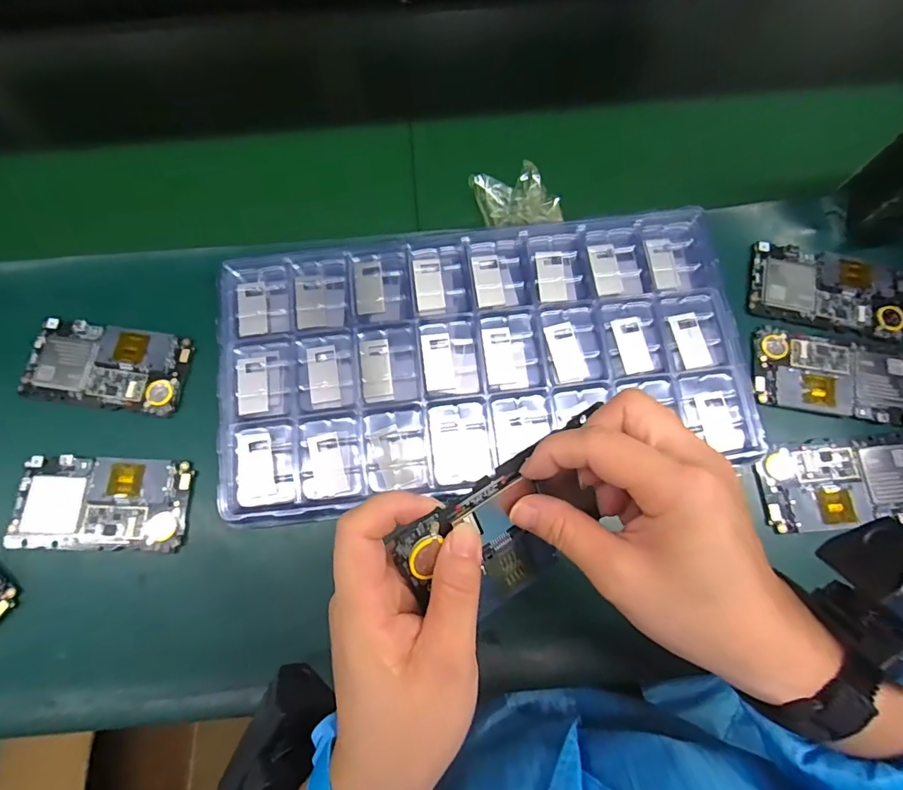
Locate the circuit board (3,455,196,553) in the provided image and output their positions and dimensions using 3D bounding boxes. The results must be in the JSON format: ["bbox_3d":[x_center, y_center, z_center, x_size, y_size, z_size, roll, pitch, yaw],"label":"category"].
[{"bbox_3d":[-0.257,0.079,0.355,0.124,0.005,0.065,1,73,0],"label":"circuit board"}]

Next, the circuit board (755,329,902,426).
[{"bbox_3d":[0.303,-0.015,0.380,0.121,0.008,0.063,10,73,3],"label":"circuit board"}]

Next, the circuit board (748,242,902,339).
[{"bbox_3d":[0.309,-0.088,0.397,0.122,0.013,0.063,13,73,4],"label":"circuit board"}]

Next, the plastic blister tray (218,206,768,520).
[{"bbox_3d":[0.022,-0.032,0.368,0.383,0.023,0.195,-7,73,-2],"label":"plastic blister tray"}]

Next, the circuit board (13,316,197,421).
[{"bbox_3d":[-0.271,-0.023,0.380,0.123,0.005,0.064,8,73,3],"label":"circuit board"}]

